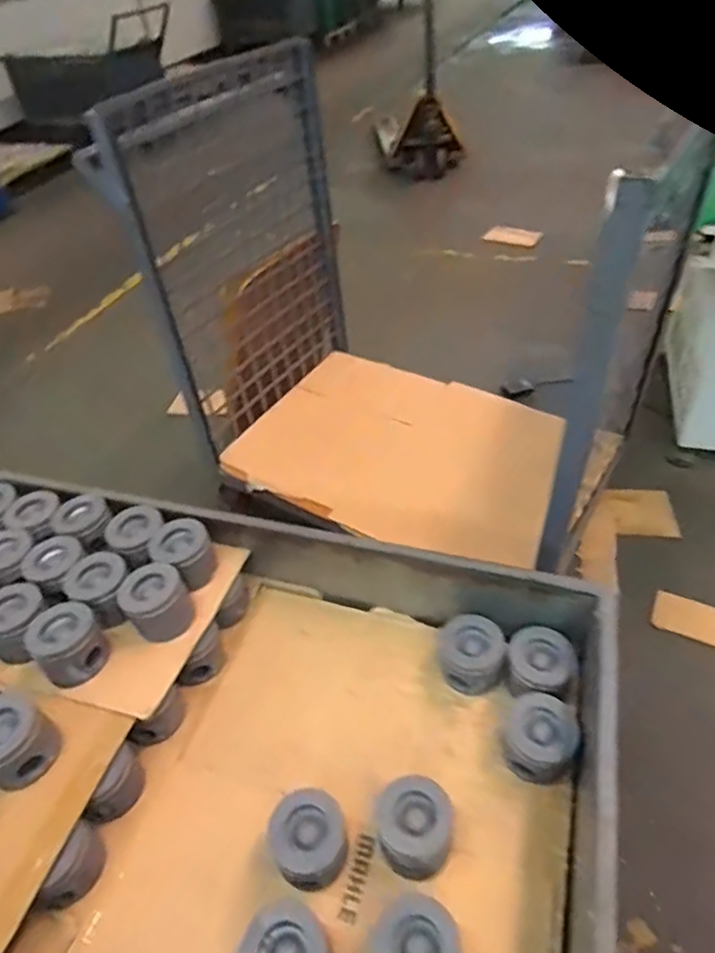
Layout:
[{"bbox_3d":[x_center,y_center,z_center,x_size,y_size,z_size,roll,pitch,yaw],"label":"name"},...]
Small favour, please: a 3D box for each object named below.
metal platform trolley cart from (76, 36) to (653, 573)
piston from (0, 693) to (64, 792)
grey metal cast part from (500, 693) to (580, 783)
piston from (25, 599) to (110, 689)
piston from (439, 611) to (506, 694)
[{"bbox_3d":[0.122,-0.459,1.604,1.107,1.012,0.752,11,47,18],"label":"metal platform trolley cart"},{"bbox_3d":[-0.433,0.329,0.759,0.095,0.067,0.090,-4,44,4],"label":"piston"},{"bbox_3d":[0.238,0.345,0.794,0.087,0.072,0.092,-4,44,4],"label":"grey metal cast part"},{"bbox_3d":[-0.414,0.237,0.867,0.103,0.066,0.095,31,56,33],"label":"piston"},{"bbox_3d":[0.167,0.256,0.887,0.084,0.076,0.089,-4,44,4],"label":"piston"}]

